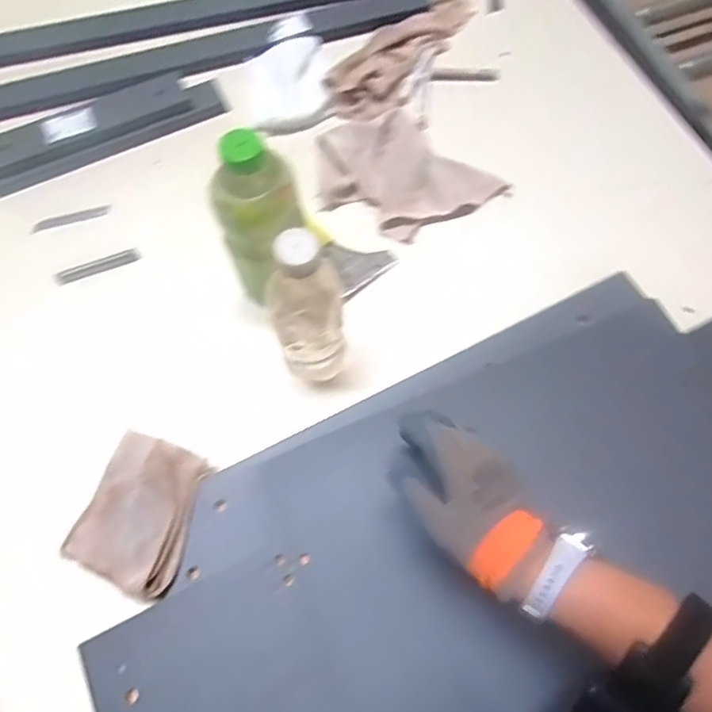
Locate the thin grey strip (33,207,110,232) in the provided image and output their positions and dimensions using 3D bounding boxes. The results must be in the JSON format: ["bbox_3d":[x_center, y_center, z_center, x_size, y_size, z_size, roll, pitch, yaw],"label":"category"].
[{"bbox_3d":[-0.374,-0.181,0.723,0.095,0.004,0.014,-20,77,-15],"label":"thin grey strip"}]

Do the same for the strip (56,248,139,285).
[{"bbox_3d":[-0.332,-0.116,0.707,0.103,0.012,0.017,-23,69,-9],"label":"strip"}]

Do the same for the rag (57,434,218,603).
[{"bbox_3d":[-0.227,0.155,0.558,0.127,0.035,0.145,3,67,26],"label":"rag"}]

